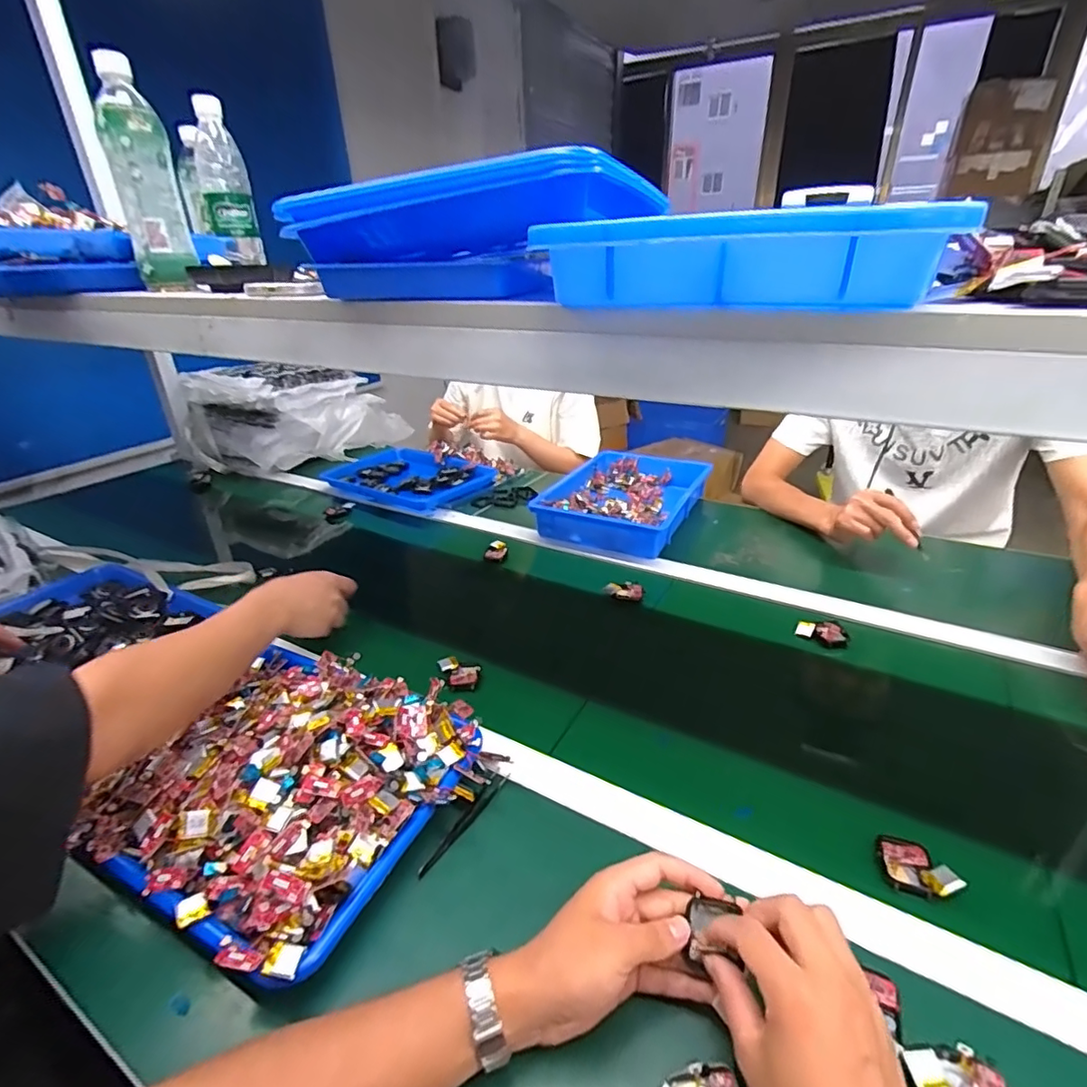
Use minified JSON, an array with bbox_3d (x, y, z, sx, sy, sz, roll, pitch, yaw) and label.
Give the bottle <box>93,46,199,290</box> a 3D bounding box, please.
[{"bbox_3d":[-0.440,-0.402,0.612,0.059,0.216,0.067,-16,31,-25],"label":"bottle"}]

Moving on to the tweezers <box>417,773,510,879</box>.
[{"bbox_3d":[-0.070,0.245,0.496,0.010,0.014,0.114,17,34,32],"label":"tweezers"}]

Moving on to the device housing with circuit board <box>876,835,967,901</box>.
[{"bbox_3d":[0.299,0.257,0.445,0.050,0.023,0.046,7,29,17],"label":"device housing with circuit board"}]

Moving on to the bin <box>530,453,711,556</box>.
[{"bbox_3d":[0.164,-0.083,1.080,0.244,0.075,0.360,13,31,26],"label":"bin"}]

